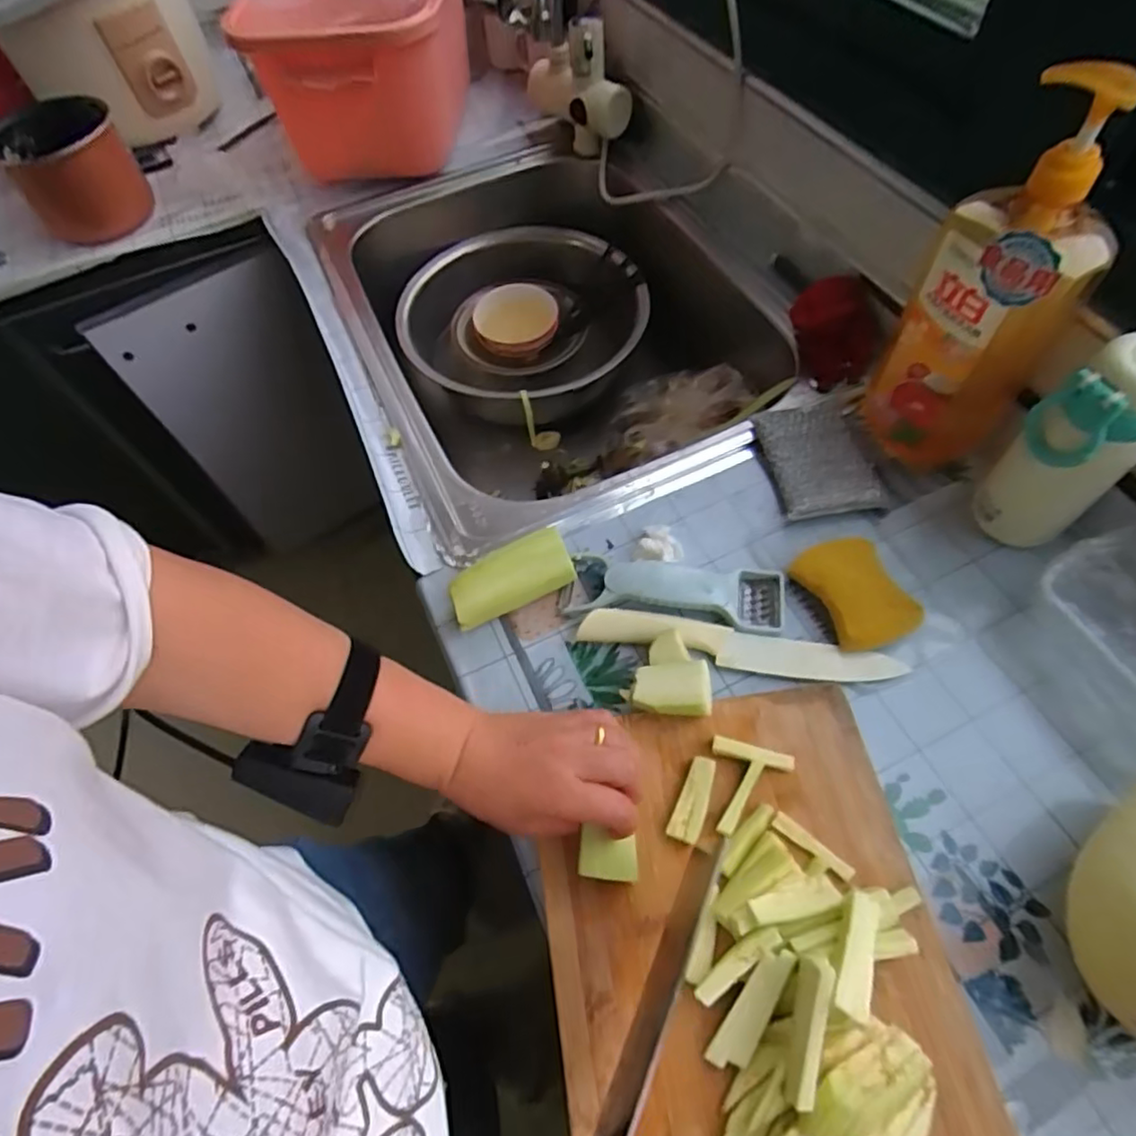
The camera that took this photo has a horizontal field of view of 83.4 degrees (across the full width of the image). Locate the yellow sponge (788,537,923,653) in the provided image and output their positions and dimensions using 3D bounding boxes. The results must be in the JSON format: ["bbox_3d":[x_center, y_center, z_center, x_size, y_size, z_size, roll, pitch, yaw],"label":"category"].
[{"bbox_3d":[0.230,0.022,0.515,0.064,0.029,0.091,-22,60,-9],"label":"yellow sponge"}]

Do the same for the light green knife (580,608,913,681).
[{"bbox_3d":[0.133,0.061,0.503,0.247,0.022,0.032,7,60,8],"label":"light green knife"}]

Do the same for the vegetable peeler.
[{"bbox_3d":[0.086,0.018,0.530,0.181,0.024,0.056,5,60,8],"label":"vegetable peeler"}]

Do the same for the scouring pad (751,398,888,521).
[{"bbox_3d":[0.233,-0.103,0.593,0.092,0.021,0.132,-8,59,-1],"label":"scouring pad"}]

